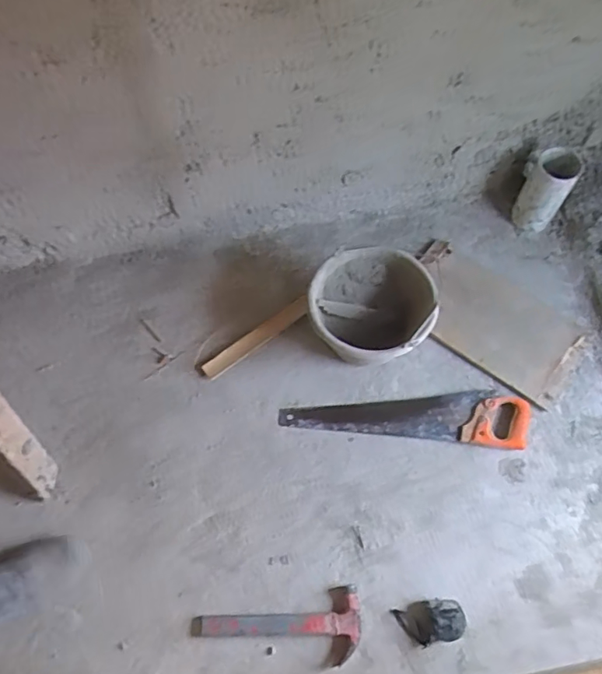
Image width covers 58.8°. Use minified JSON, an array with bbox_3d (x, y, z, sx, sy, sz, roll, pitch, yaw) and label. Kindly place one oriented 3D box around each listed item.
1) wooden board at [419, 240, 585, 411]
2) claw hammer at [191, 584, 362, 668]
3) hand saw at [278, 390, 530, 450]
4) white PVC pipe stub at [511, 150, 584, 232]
[{"bbox_3d":[0.409,-0.040,1.160,0.379,0.023,0.218,35,72,14],"label":"wooden board"},{"bbox_3d":[-0.042,0.516,0.934,0.293,0.029,0.114,-6,68,-2],"label":"claw hammer"},{"bbox_3d":[0.207,0.156,1.083,0.489,0.026,0.110,3,68,2],"label":"hand saw"},{"bbox_3d":[0.527,-0.319,1.174,0.098,0.192,0.097,0,68,1],"label":"white PVC pipe stub"}]

